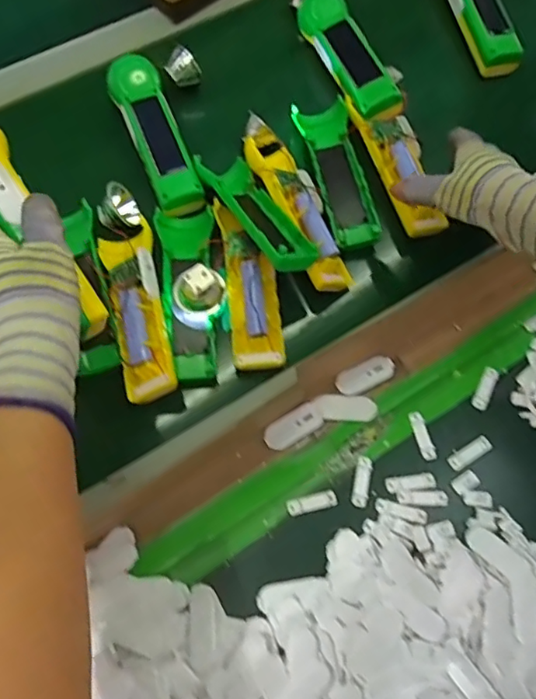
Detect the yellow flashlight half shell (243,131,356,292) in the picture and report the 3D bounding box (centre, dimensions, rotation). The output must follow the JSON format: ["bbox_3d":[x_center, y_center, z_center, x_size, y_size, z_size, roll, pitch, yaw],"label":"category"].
[{"bbox_3d":[0.030,-0.132,0.507,0.047,0.030,0.171,-23,68,-9],"label":"yellow flashlight half shell"}]

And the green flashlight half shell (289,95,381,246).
[{"bbox_3d":[0.066,-0.165,0.531,0.048,0.023,0.160,-11,67,-4],"label":"green flashlight half shell"}]

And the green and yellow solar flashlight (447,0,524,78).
[{"bbox_3d":[0.230,-0.385,0.615,0.051,0.039,0.188,-11,67,-5],"label":"green and yellow solar flashlight"}]

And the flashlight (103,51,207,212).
[{"bbox_3d":[-0.107,-0.208,0.525,0.048,0.026,0.168,-20,68,-8],"label":"flashlight"}]

